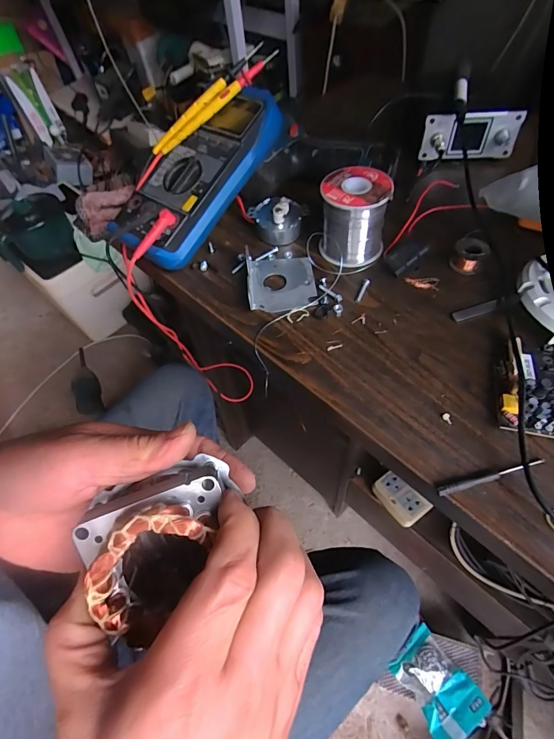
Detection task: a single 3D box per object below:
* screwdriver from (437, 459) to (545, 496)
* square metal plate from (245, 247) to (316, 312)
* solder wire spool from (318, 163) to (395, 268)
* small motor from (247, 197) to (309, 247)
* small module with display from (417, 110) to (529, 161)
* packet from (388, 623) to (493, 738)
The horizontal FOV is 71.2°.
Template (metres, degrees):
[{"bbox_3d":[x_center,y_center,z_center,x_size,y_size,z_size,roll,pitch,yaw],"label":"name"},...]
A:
[{"bbox_3d":[0.142,0.071,0.255,0.075,0.005,0.005,-14,57,-5],"label":"screwdriver"},{"bbox_3d":[0.003,-0.086,0.365,0.062,0.014,0.073,-6,57,1],"label":"square metal plate"},{"bbox_3d":[0.072,-0.141,0.364,0.059,0.069,0.059,-2,57,3],"label":"solder wire spool"},{"bbox_3d":[0.002,-0.158,0.398,0.051,0.039,0.044,-32,60,-16],"label":"small motor"},{"bbox_3d":[0.220,-0.260,0.436,0.104,0.049,0.022,0,57,5],"label":"small module with display"},{"bbox_3d":[0.279,0.555,0.676,0.112,0.022,0.146,-24,56,-29],"label":"packet"}]

